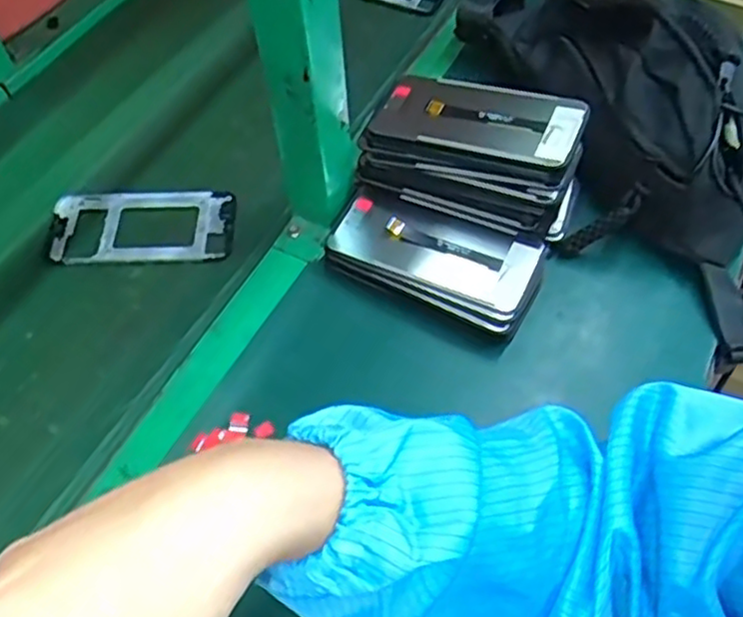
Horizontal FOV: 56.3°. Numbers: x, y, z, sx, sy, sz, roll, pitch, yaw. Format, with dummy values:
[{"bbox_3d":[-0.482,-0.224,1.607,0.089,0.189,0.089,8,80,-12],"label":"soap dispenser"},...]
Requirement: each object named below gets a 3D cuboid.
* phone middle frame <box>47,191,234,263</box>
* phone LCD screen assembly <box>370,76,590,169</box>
[{"bbox_3d":[-0.197,-0.071,0.595,0.158,0.006,0.072,-2,57,1],"label":"phone middle frame"},{"bbox_3d":[0.083,-0.149,0.532,0.151,0.011,0.071,16,62,20],"label":"phone LCD screen assembly"}]

